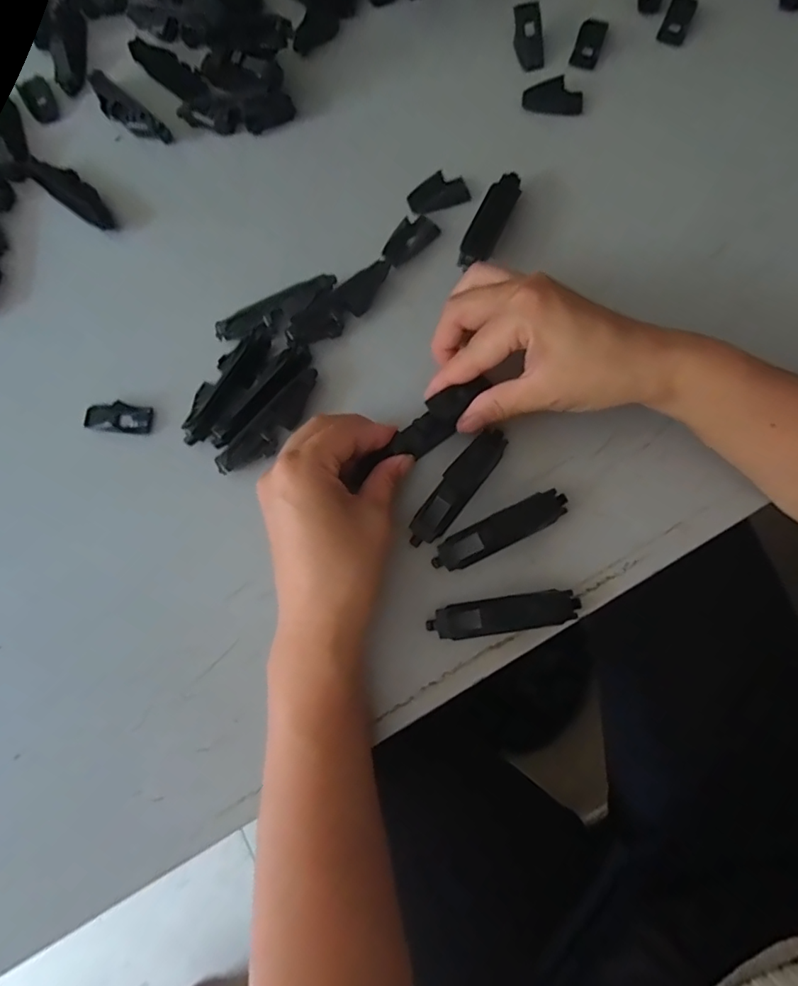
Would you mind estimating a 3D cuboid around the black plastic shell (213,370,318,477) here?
[{"bbox_3d":[-0.076,-0.042,0.324,0.080,0.008,0.021,-51,125,-13],"label":"black plastic shell"}]

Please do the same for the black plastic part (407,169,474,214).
[{"bbox_3d":[0.027,-0.199,0.356,0.041,0.010,0.022,-18,78,-2],"label":"black plastic part"}]

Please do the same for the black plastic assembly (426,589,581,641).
[{"bbox_3d":[0.057,0.067,0.296,0.079,0.009,0.019,-9,78,0],"label":"black plastic assembly"}]

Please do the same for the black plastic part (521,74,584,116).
[{"bbox_3d":[0.107,-0.273,0.370,0.041,0.010,0.019,7,78,3],"label":"black plastic part"}]

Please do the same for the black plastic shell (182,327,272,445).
[{"bbox_3d":[-0.105,-0.067,0.330,0.025,0.017,0.083,27,80,7],"label":"black plastic shell"}]

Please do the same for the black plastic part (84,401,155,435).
[{"bbox_3d":[-0.174,-0.046,0.335,0.039,0.010,0.018,4,78,2],"label":"black plastic part"}]

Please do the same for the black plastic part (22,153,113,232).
[{"bbox_3d":[-0.225,-0.209,0.370,0.073,0.016,0.022,40,82,9],"label":"black plastic part"}]

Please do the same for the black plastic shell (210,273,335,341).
[{"bbox_3d":[-0.077,-0.116,0.339,0.080,0.009,0.016,-27,79,-4],"label":"black plastic shell"}]

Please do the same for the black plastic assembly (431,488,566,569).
[{"bbox_3d":[0.057,0.021,0.304,0.080,0.014,0.020,-27,79,-4],"label":"black plastic assembly"}]

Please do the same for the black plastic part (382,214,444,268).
[{"bbox_3d":[0.007,-0.167,0.352,0.040,0.011,0.017,-42,80,-7],"label":"black plastic part"}]

